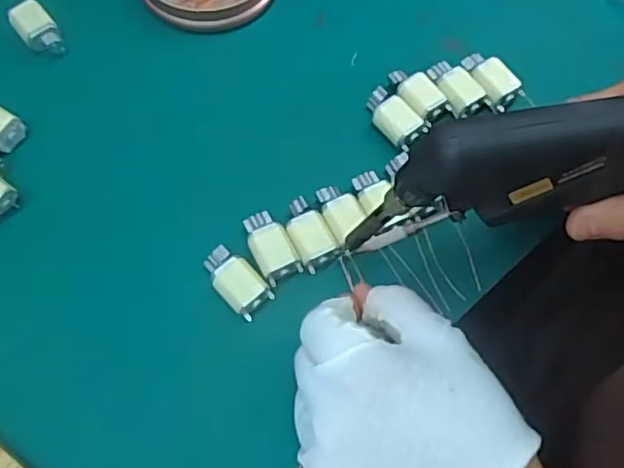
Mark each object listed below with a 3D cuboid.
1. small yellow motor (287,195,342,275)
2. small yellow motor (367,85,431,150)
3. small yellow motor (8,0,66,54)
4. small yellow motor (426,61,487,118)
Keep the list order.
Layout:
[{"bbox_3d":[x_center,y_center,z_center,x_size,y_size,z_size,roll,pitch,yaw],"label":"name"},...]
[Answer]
[{"bbox_3d":[-0.002,-0.002,0.328,0.020,0.011,0.038,-24,72,-11],"label":"small yellow motor"},{"bbox_3d":[0.046,-0.065,0.361,0.019,0.017,0.038,-39,75,-16],"label":"small yellow motor"},{"bbox_3d":[-0.165,-0.123,0.379,0.021,0.016,0.032,-37,75,-15],"label":"small yellow motor"},{"bbox_3d":[0.082,-0.084,0.369,0.021,0.019,0.038,-27,72,-12],"label":"small yellow motor"}]

